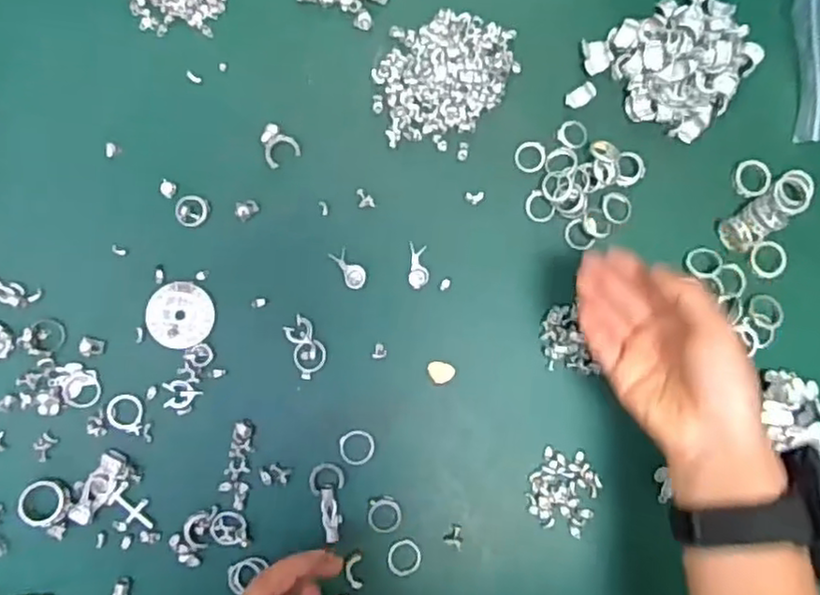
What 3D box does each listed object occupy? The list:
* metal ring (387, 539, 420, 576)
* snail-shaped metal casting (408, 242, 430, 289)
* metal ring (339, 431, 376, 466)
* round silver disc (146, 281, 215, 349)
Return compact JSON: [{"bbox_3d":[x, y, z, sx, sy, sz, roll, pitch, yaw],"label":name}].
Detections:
[{"bbox_3d":[-0.004,0.168,0.437,0.021,0.004,0.023,1,84,-5],"label":"metal ring"},{"bbox_3d":[0.006,-0.022,0.457,0.013,0.004,0.031,0,84,-5],"label":"snail-shaped metal casting"},{"bbox_3d":[-0.034,0.098,0.443,0.023,0.004,0.022,1,84,-5],"label":"metal ring"},{"bbox_3d":[-0.149,0.011,0.441,0.042,0.004,0.042,1,84,-5],"label":"round silver disc"}]

